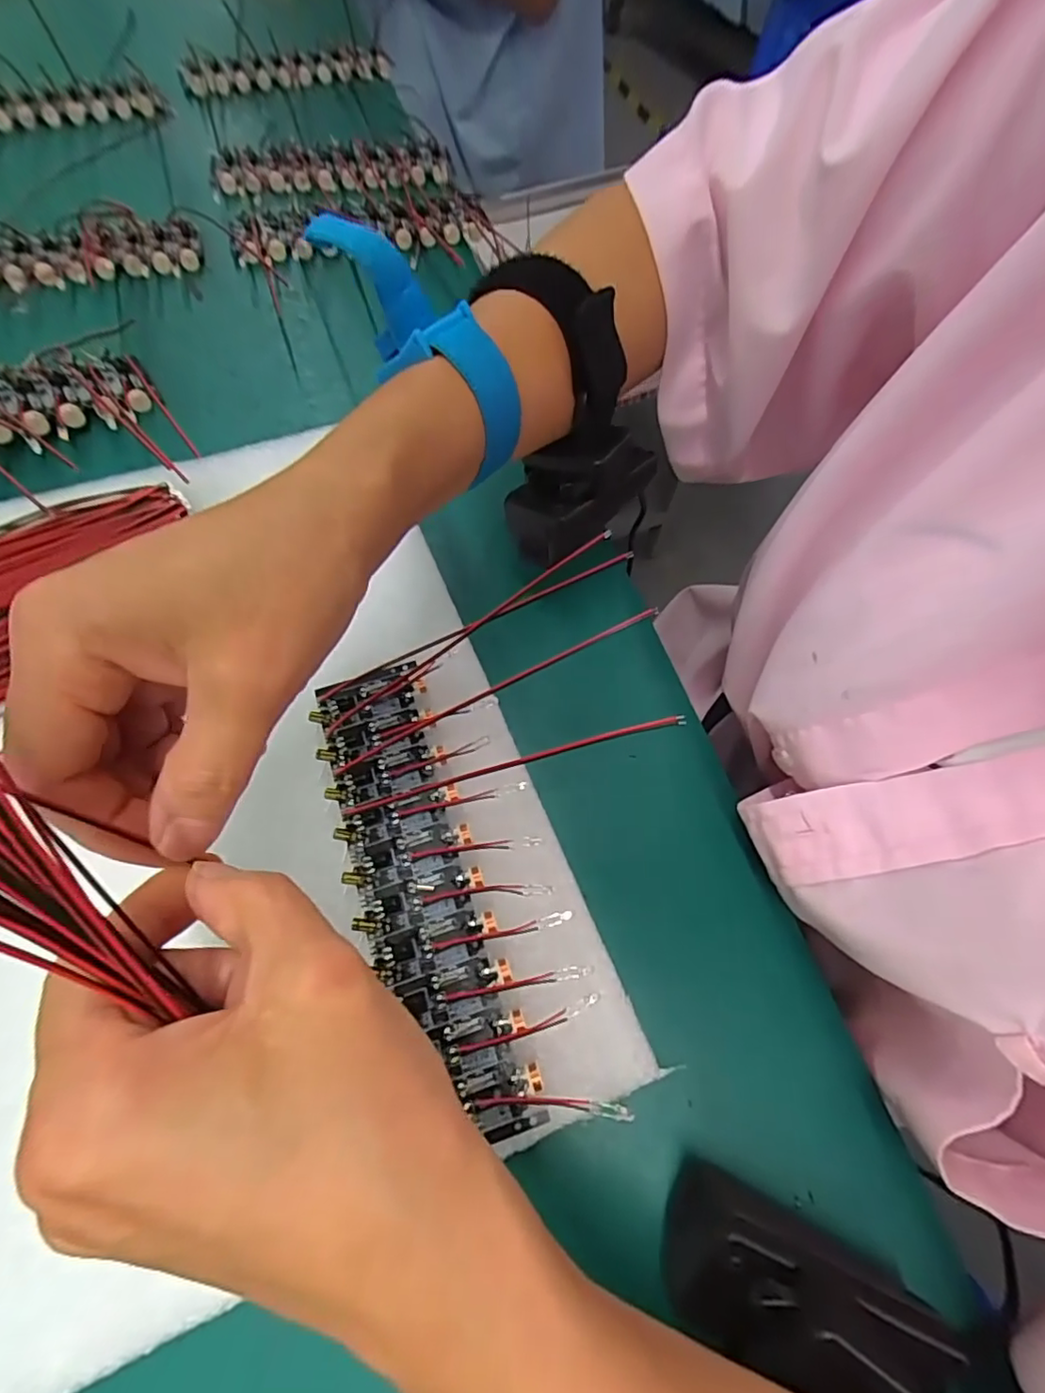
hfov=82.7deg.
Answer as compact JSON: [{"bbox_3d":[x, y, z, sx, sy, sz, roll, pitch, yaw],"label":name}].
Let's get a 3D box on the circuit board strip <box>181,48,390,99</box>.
[{"bbox_3d":[-0.188,-0.498,0.472,0.154,0.011,0.047,-24,68,-13],"label":"circuit board strip"}]

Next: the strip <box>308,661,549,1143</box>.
[{"bbox_3d":[-0.036,0.063,0.210,0.044,0.010,0.159,-18,67,-10],"label":"strip"}]

